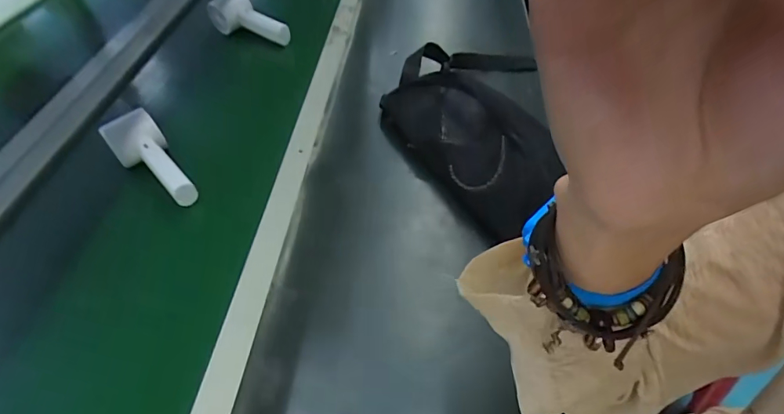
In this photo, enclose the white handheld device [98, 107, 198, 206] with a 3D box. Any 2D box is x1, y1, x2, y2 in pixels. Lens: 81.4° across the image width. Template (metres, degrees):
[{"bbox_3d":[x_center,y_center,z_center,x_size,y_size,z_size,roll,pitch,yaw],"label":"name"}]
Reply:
[{"bbox_3d":[-0.269,-0.048,0.525,0.147,0.050,0.054,42,60,17],"label":"white handheld device"}]

